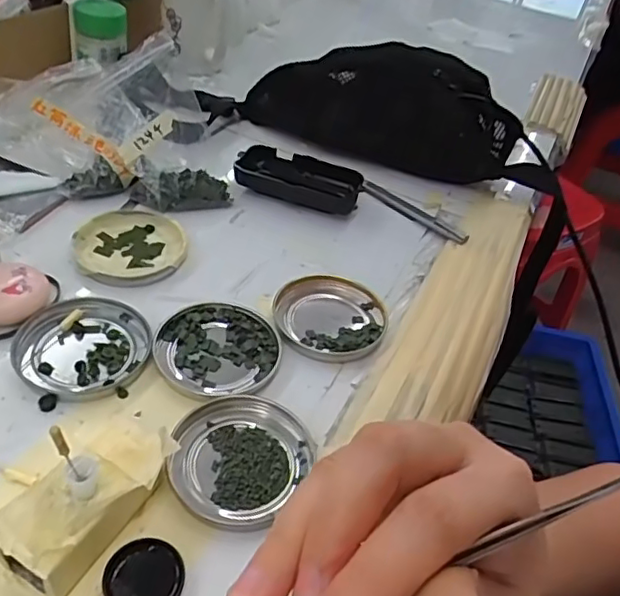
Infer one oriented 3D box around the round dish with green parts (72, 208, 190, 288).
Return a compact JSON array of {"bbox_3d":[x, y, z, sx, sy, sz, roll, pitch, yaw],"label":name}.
[{"bbox_3d":[-0.134,-0.038,0.450,0.078,0.012,0.080,4,40,-4],"label":"round dish with green parts"}]

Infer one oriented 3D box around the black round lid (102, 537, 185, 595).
[{"bbox_3d":[-0.077,0.129,0.280,0.036,0.009,0.032,24,43,14],"label":"black round lid"}]

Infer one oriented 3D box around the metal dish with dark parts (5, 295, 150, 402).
[{"bbox_3d":[-0.140,0.029,0.373,0.078,0.010,0.074,6,42,-5],"label":"metal dish with dark parts"}]

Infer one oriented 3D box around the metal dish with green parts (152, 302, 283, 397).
[{"bbox_3d":[-0.059,0.031,0.389,0.077,0.008,0.073,6,42,-5],"label":"metal dish with green parts"}]

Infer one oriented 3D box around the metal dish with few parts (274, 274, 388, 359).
[{"bbox_3d":[0.013,0.012,0.424,0.079,0.010,0.081,6,42,-5],"label":"metal dish with few parts"}]

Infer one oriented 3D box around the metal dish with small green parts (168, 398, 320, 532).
[{"bbox_3d":[-0.041,0.085,0.333,0.073,0.017,0.078,6,42,-5],"label":"metal dish with small green parts"}]

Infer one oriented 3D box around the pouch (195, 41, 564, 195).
[{"bbox_3d":[0.071,-0.196,0.607,0.350,0.105,0.063,17,42,7],"label":"pouch"}]

